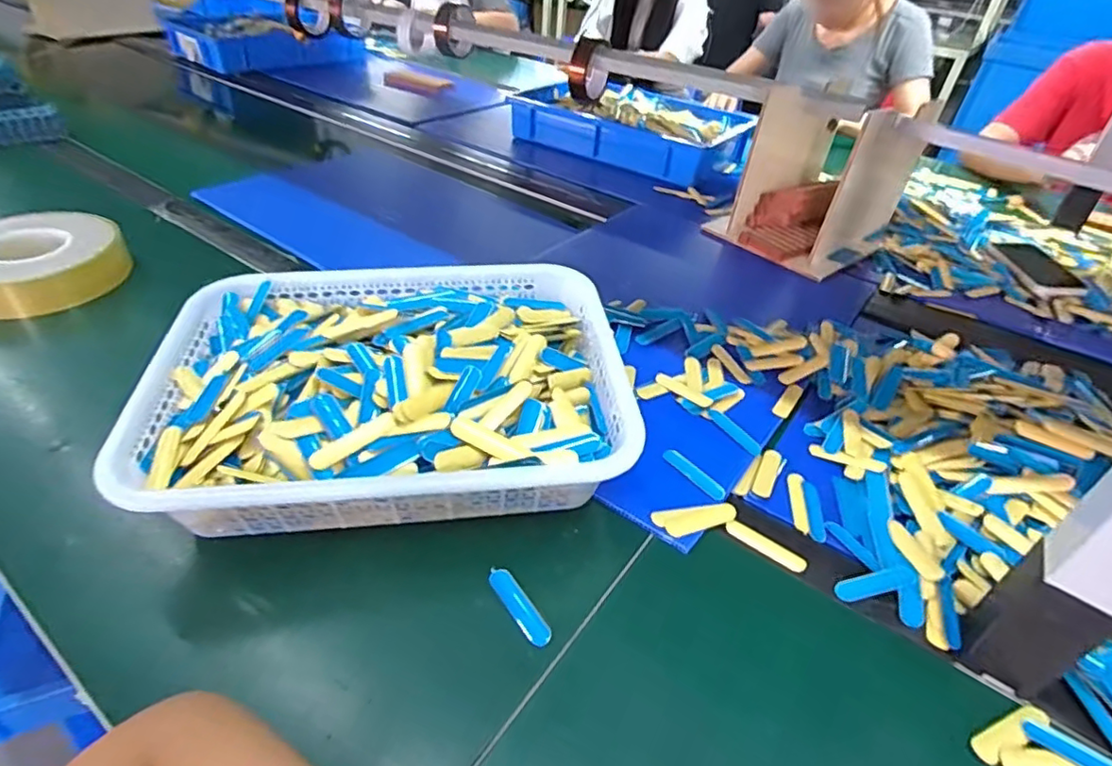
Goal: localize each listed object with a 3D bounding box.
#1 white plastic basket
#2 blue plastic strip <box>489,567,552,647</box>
[{"bbox_3d":[-0.132,0.001,0.499,0.355,0.089,0.271,-3,41,-10],"label":"white plastic basket"},{"bbox_3d":[-0.025,0.150,0.404,0.018,0.004,0.063,-23,48,-29],"label":"blue plastic strip"}]

